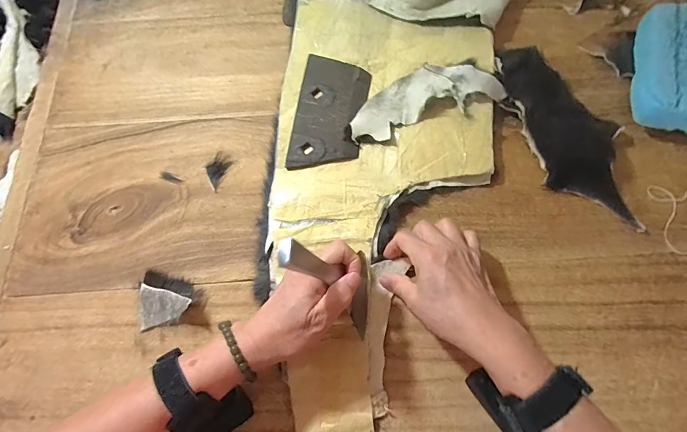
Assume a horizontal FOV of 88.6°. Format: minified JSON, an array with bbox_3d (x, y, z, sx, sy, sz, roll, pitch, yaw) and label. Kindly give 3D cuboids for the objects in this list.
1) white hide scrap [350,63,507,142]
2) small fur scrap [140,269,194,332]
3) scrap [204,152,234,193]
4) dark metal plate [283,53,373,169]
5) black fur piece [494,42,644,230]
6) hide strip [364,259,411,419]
[{"bbox_3d":[0.101,-0.154,0.450,0.197,0.030,0.074,-19,71,-4],"label":"white hide scrap"},{"bbox_3d":[-0.201,0.099,0.393,0.058,0.018,0.060,-1,71,2],"label":"small fur scrap"},{"bbox_3d":[-0.164,-0.057,0.448,0.026,0.011,0.044,22,73,10],"label":"scrap"},{"bbox_3d":[-0.017,-0.139,0.466,0.088,0.005,0.168,8,72,5],"label":"dark metal plate"},{"bbox_3d":[0.276,-0.106,0.434,0.095,0.032,0.255,-18,71,-3],"label":"black fur piece"},{"bbox_3d":[0.039,0.123,0.375,0.038,0.009,0.156,11,71,4],"label":"hide strip"}]

